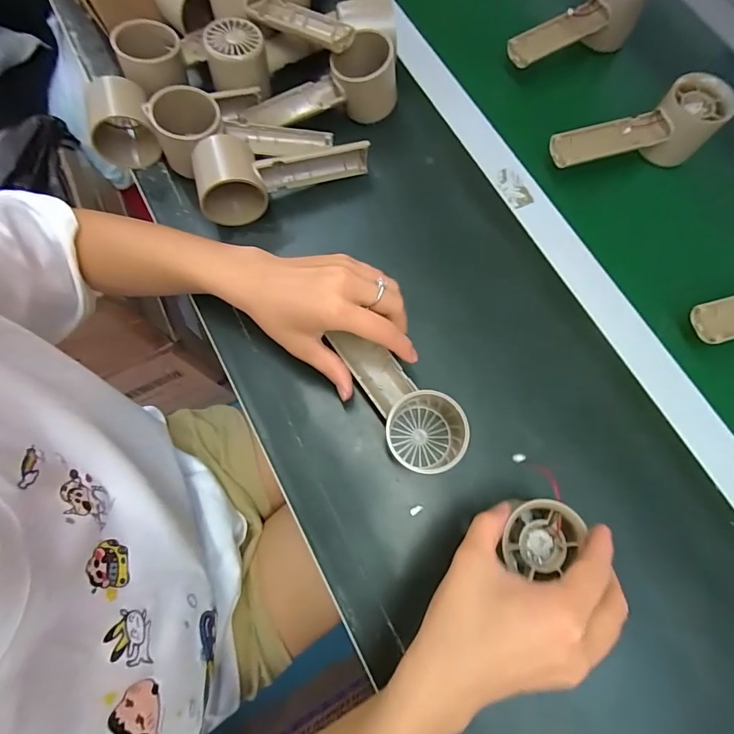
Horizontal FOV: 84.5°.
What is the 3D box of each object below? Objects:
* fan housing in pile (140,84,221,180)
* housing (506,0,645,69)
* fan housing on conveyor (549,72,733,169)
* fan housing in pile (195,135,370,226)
[{"bbox_3d":[-0.165,-0.215,0.376,0.064,0.060,0.060,-16,74,-2],"label":"fan housing in pile"},{"bbox_3d":[0.225,-0.355,0.422,0.161,0.049,0.057,-38,77,-8],"label":"housing"},{"bbox_3d":[0.251,-0.218,0.384,0.156,0.058,0.059,-18,75,-3],"label":"fan housing on conveyor"},{"bbox_3d":[-0.080,-0.186,0.375,0.160,0.049,0.061,-23,75,-4],"label":"fan housing in pile"}]

